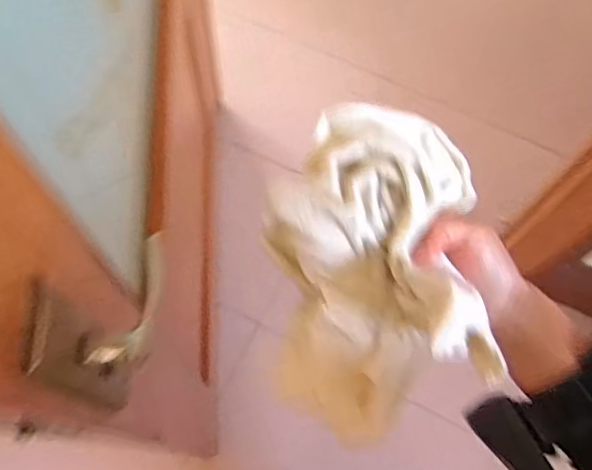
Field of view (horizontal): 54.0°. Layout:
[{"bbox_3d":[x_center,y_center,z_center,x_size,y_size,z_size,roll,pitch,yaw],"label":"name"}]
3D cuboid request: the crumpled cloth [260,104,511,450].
[{"bbox_3d":[0.050,0.026,0.406,0.137,0.109,0.202,1,67,-2],"label":"crumpled cloth"}]

